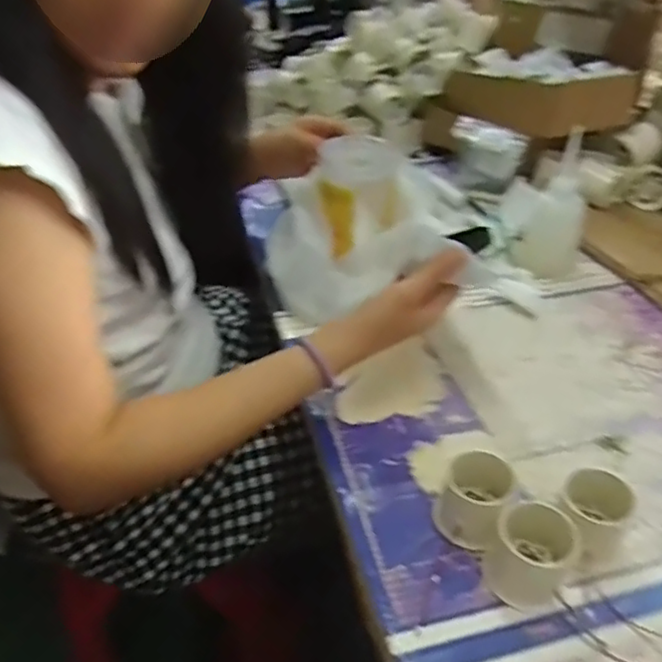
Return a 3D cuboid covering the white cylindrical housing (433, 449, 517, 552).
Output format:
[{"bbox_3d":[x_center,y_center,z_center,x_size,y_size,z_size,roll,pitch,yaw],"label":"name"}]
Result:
[{"bbox_3d":[0.106,0.124,0.483,0.050,0.047,0.052,0,37,0],"label":"white cylindrical housing"}]

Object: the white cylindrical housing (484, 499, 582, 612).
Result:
[{"bbox_3d":[0.139,0.154,0.449,0.052,0.050,0.050,0,37,0],"label":"white cylindrical housing"}]

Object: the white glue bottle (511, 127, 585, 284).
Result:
[{"bbox_3d":[0.255,-0.136,0.744,0.069,0.149,0.068,13,39,17],"label":"white glue bottle"}]

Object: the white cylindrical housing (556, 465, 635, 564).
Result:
[{"bbox_3d":[0.187,0.131,0.467,0.043,0.053,0.040,0,37,0],"label":"white cylindrical housing"}]

